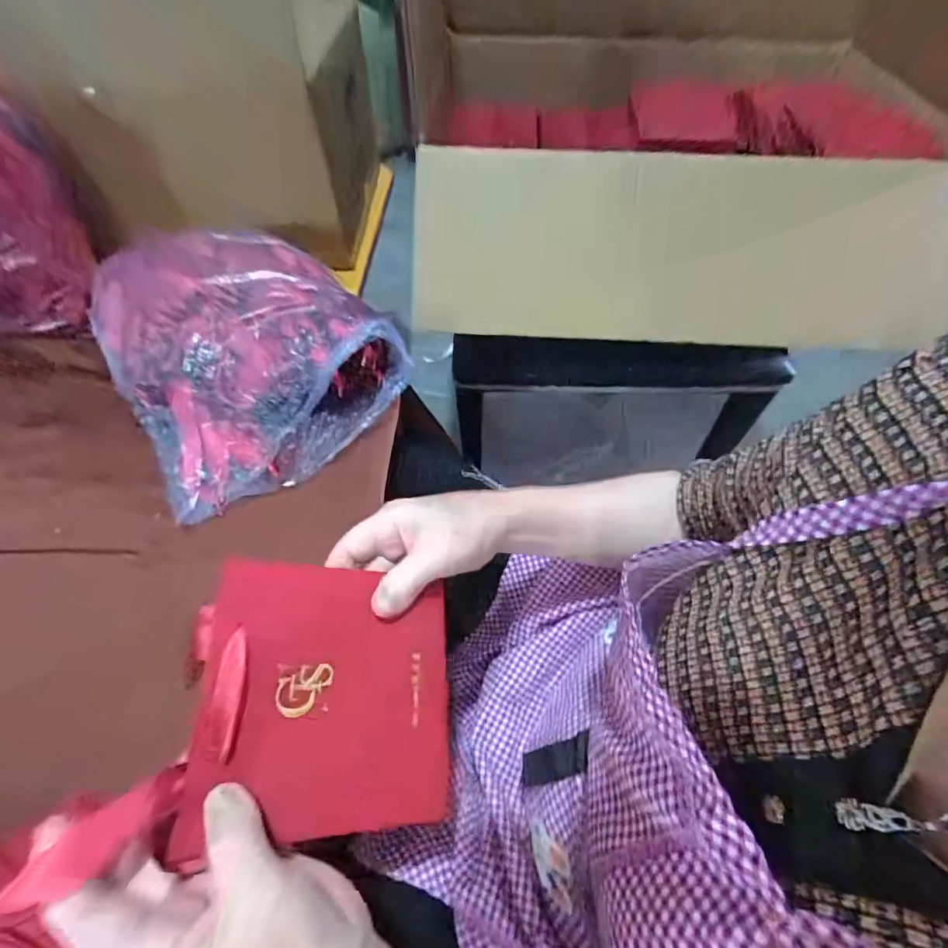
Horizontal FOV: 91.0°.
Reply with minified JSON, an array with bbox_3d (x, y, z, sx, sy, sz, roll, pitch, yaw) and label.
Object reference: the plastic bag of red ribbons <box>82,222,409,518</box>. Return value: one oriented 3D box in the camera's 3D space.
[{"bbox_3d":[-0.246,-0.137,0.512,0.261,0.105,0.292,-28,62,-17],"label":"plastic bag of red ribbons"}]

